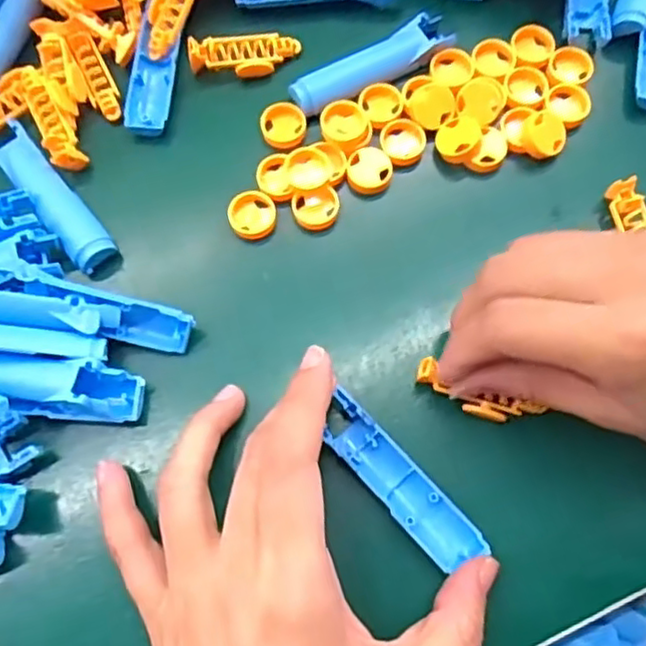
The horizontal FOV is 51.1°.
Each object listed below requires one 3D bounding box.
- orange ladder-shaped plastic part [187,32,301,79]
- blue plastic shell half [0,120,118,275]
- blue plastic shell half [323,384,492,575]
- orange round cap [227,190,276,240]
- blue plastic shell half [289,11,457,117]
[{"bbox_3d":[-0.034,-0.118,0.301,0.048,0.017,0.017,-15,76,-5],"label":"orange ladder-shaped plastic part"},{"bbox_3d":[-0.113,-0.053,0.280,0.017,0.013,0.078,-38,79,-10],"label":"blue plastic shell half"},{"bbox_3d":[0.027,0.057,0.242,0.019,0.007,0.072,-40,78,-10],"label":"blue plastic shell half"},{"bbox_3d":[-0.029,-0.044,0.281,0.019,0.009,0.019,0,75,-1],"label":"orange round cap"},{"bbox_3d":[0.022,-0.113,0.295,0.076,0.009,0.017,-31,78,-8],"label":"blue plastic shell half"}]

